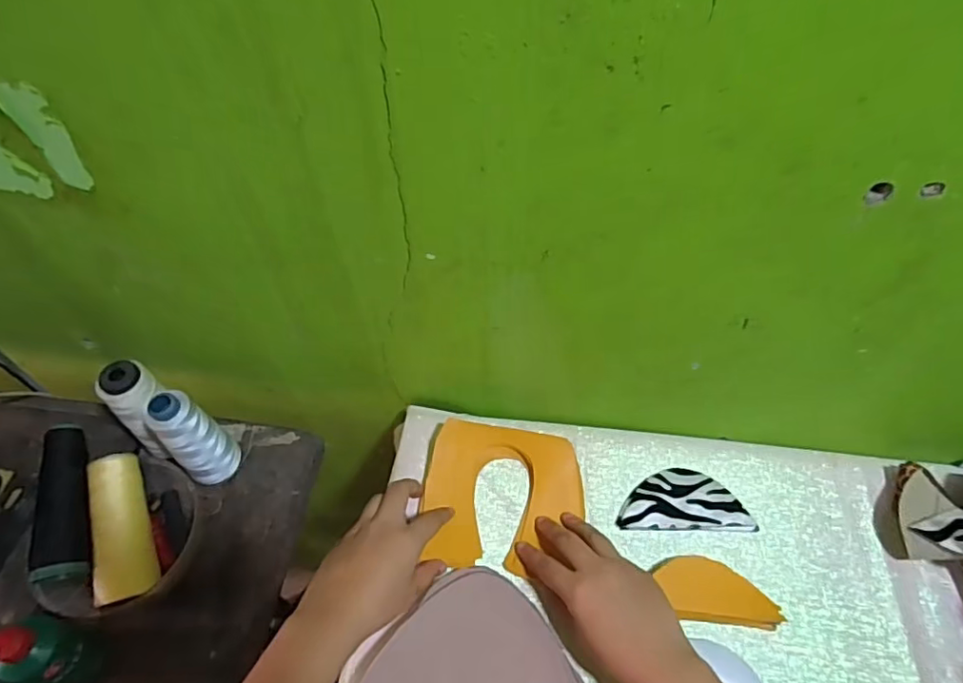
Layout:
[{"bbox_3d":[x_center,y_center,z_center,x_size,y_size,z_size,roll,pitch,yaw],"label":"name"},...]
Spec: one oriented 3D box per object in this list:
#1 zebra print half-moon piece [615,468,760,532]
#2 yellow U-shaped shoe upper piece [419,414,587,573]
[{"bbox_3d":[0.178,0.140,0.506,0.111,0.006,0.053,0,61,1],"label":"zebra print half-moon piece"},{"bbox_3d":[0.021,0.133,0.498,0.133,0.035,0.118,3,54,3],"label":"yellow U-shaped shoe upper piece"}]

